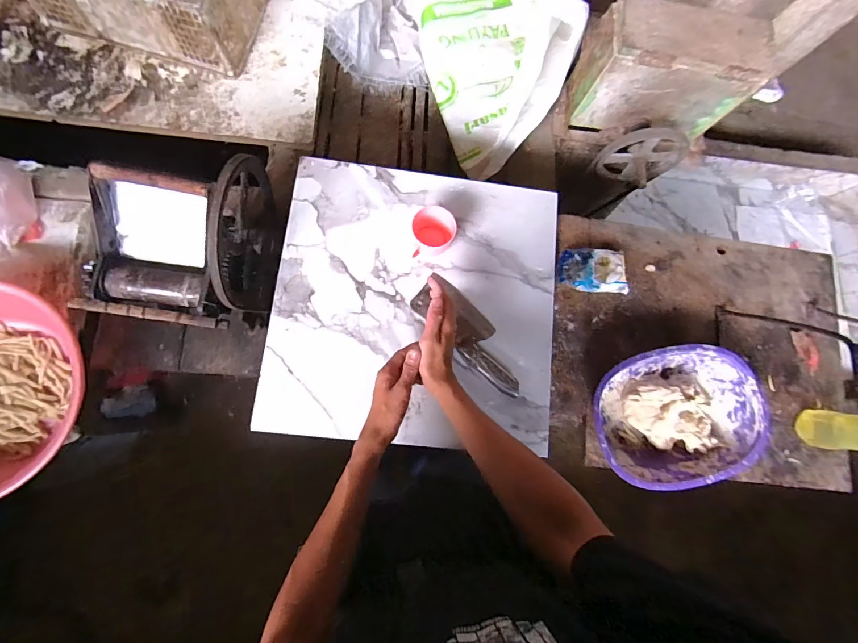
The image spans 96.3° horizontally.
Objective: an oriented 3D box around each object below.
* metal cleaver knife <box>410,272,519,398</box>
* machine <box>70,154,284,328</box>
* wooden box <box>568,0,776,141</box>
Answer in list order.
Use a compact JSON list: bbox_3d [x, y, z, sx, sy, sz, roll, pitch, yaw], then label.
[{"bbox_3d":[0.077,0.024,0.681,0.240,0.016,0.084,44,67,8],"label":"metal cleaver knife"},{"bbox_3d":[-0.429,-0.126,0.693,0.241,0.284,0.258,10,77,-6],"label":"machine"},{"bbox_3d":[0.548,-0.571,0.896,0.359,0.226,0.130,5,78,-7],"label":"wooden box"}]

